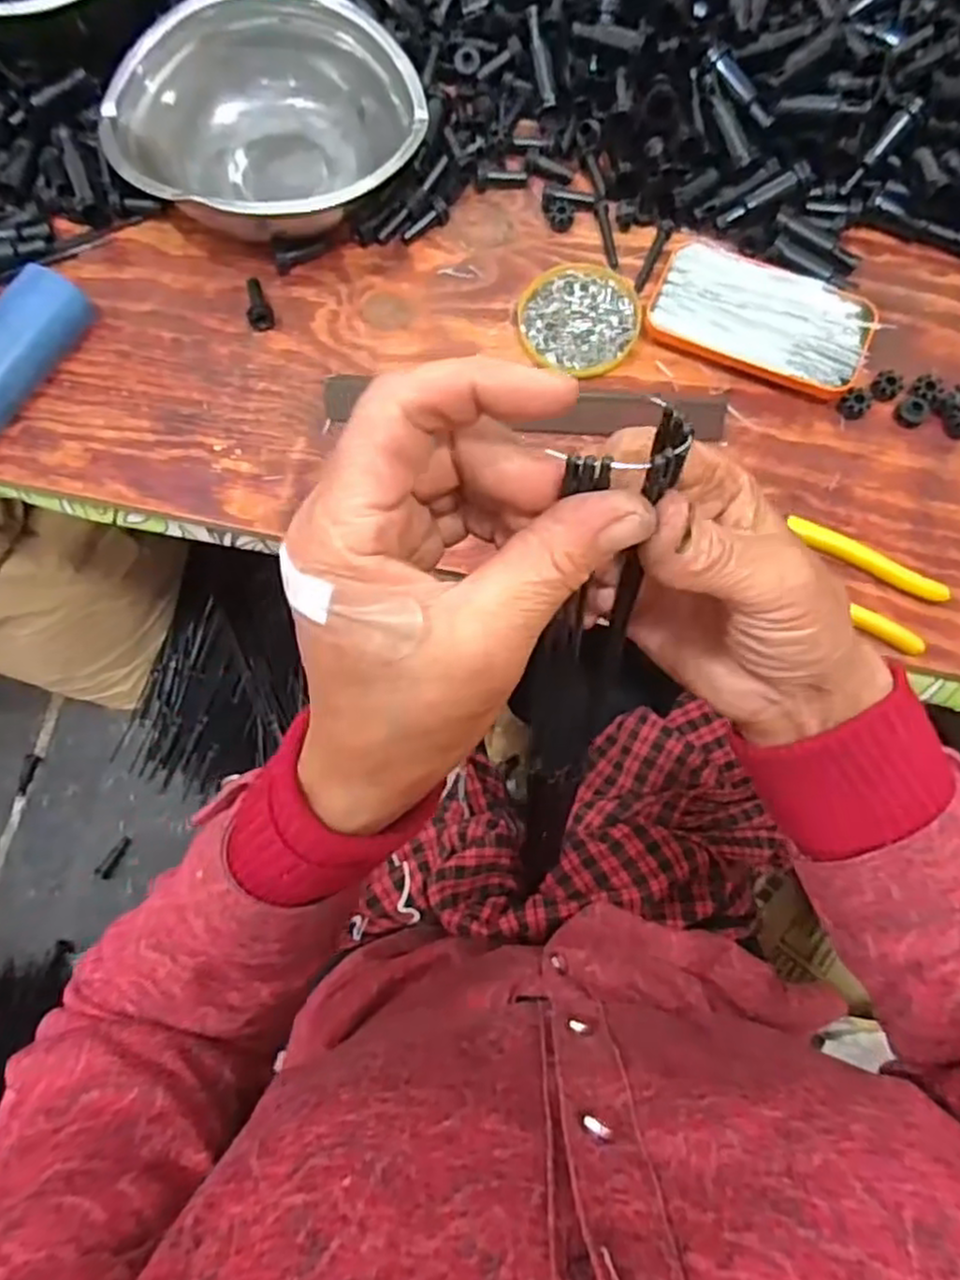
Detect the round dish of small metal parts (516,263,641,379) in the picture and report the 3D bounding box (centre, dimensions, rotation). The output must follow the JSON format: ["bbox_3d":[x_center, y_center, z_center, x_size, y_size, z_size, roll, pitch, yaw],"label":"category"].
[{"bbox_3d":[0.070,-0.229,0.511,0.082,0.010,0.087,0,77,2],"label":"round dish of small metal parts"}]

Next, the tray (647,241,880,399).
[{"bbox_3d":[0.191,-0.218,0.496,0.143,0.023,0.077,25,79,7],"label":"tray"}]

